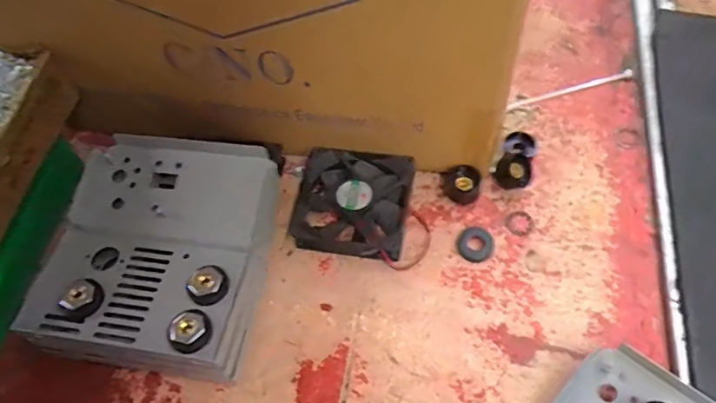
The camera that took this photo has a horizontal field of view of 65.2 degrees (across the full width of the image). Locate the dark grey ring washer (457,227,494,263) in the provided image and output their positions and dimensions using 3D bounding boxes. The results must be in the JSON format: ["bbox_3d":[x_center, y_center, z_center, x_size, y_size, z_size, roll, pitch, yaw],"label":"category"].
[{"bbox_3d":[0.098,0.035,0.465,0.029,0.004,0.031,-2,58,4],"label":"dark grey ring washer"}]

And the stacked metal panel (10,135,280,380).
[{"bbox_3d":[-0.162,0.036,0.451,0.187,0.054,0.173,9,60,8],"label":"stacked metal panel"}]

